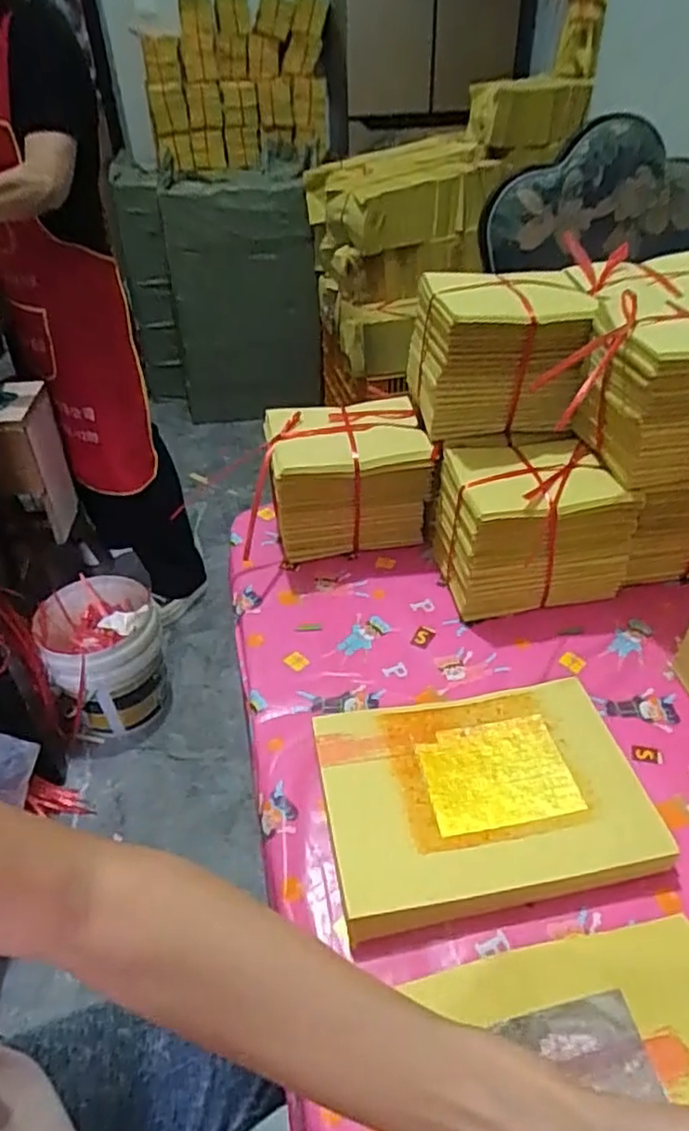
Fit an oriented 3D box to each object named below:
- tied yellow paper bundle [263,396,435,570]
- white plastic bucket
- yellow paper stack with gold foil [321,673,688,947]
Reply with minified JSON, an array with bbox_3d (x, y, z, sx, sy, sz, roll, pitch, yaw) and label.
[{"bbox_3d":[0.000,-0.088,0.749,0.174,0.138,0.099,-8,40,-7],"label":"tied yellow paper bundle"},{"bbox_3d":[-0.532,0.204,1.529,0.240,0.271,0.252,-2,39,1],"label":"white plastic bucket"},{"bbox_3d":[0.101,0.172,0.514,0.227,0.031,0.164,-9,40,-8],"label":"yellow paper stack with gold foil"}]

